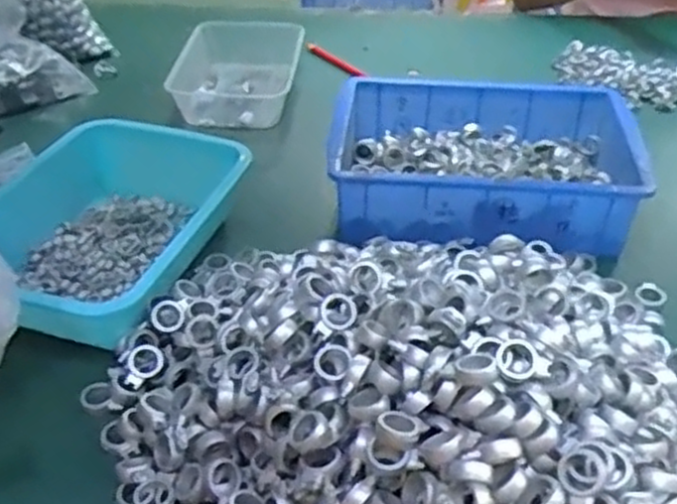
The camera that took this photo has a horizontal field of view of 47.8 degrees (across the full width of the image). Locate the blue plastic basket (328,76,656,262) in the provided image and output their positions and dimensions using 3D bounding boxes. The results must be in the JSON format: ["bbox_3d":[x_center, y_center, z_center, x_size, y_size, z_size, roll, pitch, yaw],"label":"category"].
[{"bbox_3d":[0.150,-0.094,0.797,0.292,0.083,0.204,6,38,10],"label":"blue plastic basket"}]

